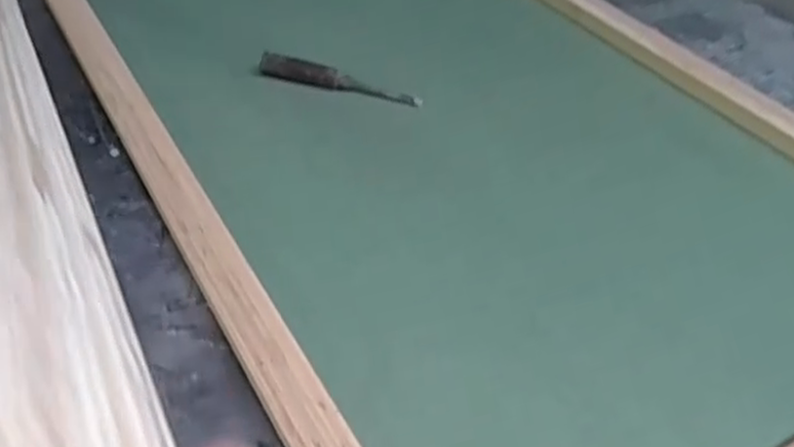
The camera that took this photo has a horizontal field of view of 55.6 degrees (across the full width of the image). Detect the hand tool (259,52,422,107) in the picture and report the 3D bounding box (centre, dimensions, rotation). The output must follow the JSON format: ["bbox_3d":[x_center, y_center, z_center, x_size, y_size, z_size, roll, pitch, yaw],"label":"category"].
[{"bbox_3d":[-0.082,-0.202,1.073,0.246,0.038,0.034,12,44,10],"label":"hand tool"}]

